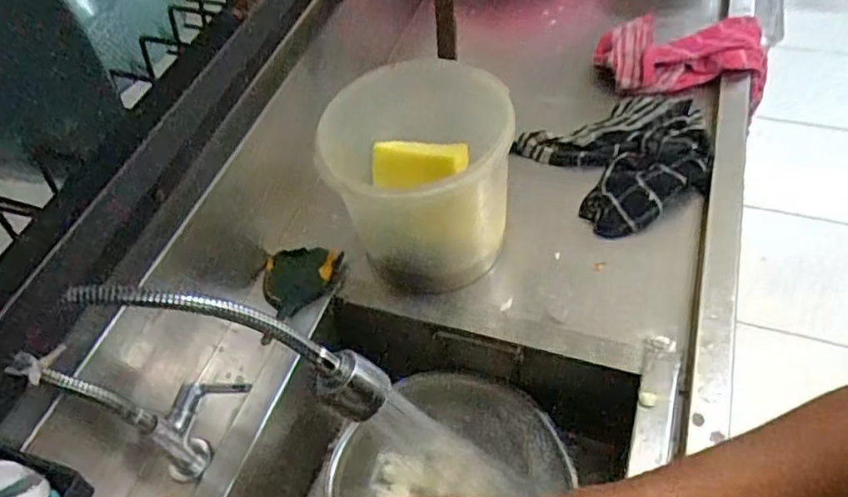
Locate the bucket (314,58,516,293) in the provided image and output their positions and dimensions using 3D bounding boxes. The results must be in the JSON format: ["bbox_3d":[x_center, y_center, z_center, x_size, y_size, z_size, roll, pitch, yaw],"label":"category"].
[{"bbox_3d":[-0.008,-0.081,0.728,0.196,0.181,0.207,-4,52,3],"label":"bucket"}]

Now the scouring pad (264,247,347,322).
[{"bbox_3d":[-0.151,0.036,0.770,0.095,0.021,0.091,-8,52,0],"label":"scouring pad"}]

